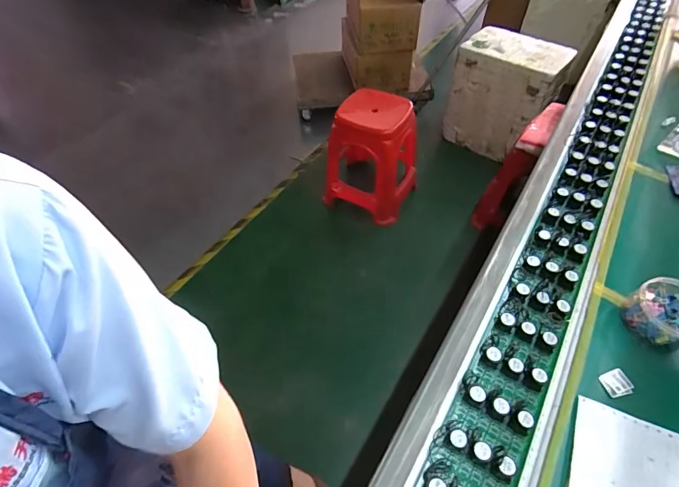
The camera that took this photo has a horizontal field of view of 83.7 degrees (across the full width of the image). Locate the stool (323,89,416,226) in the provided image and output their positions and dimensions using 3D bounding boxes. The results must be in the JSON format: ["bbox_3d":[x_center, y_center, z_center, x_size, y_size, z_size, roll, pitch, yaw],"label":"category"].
[{"bbox_3d":[0.152,-0.400,1.714,0.380,0.504,0.408,15,53,14],"label":"stool"}]

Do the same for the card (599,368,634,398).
[{"bbox_3d":[0.398,0.201,0.544,0.041,0.004,0.035,-17,52,-11],"label":"card"}]

